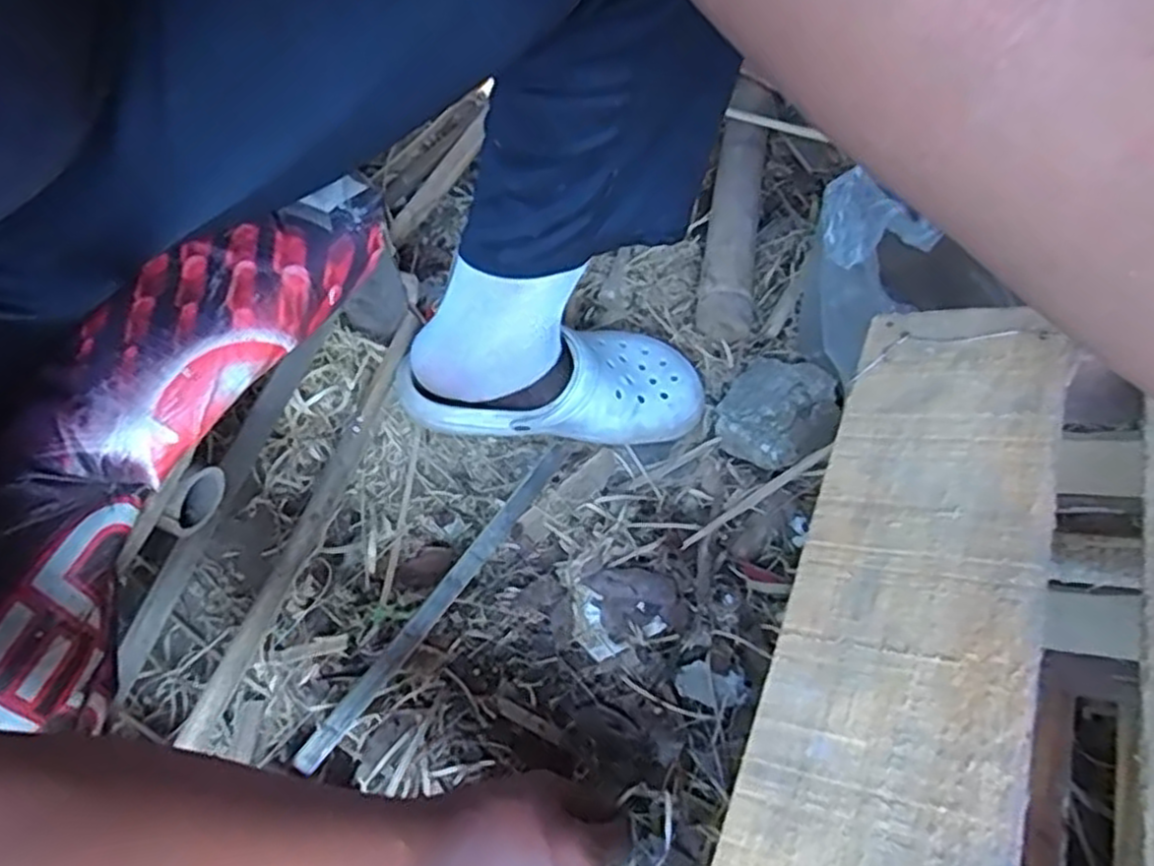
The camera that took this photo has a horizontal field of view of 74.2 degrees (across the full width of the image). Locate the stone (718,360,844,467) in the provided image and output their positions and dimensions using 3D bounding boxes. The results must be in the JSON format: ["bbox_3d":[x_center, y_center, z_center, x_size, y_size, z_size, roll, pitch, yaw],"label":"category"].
[{"bbox_3d":[0.186,-0.023,0.702,0.102,0.053,0.099,2,59,-4],"label":"stone"}]

